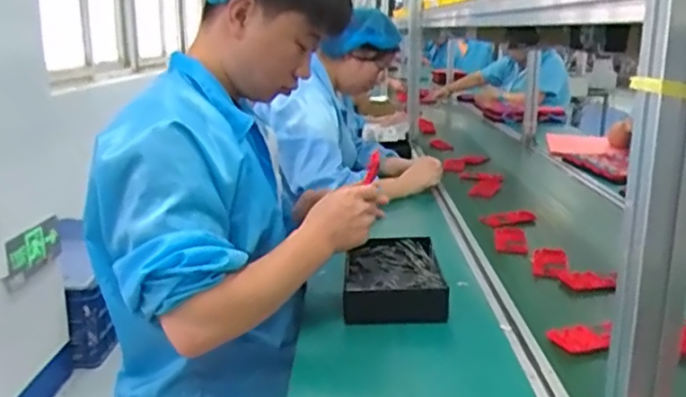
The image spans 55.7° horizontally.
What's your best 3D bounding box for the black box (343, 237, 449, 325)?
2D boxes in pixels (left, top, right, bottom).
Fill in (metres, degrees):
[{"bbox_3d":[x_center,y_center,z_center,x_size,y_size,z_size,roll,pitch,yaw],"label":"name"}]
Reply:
[{"bbox_3d":[0.083,0.127,1.102,0.159,0.047,0.236,0,14,1],"label":"black box"}]

